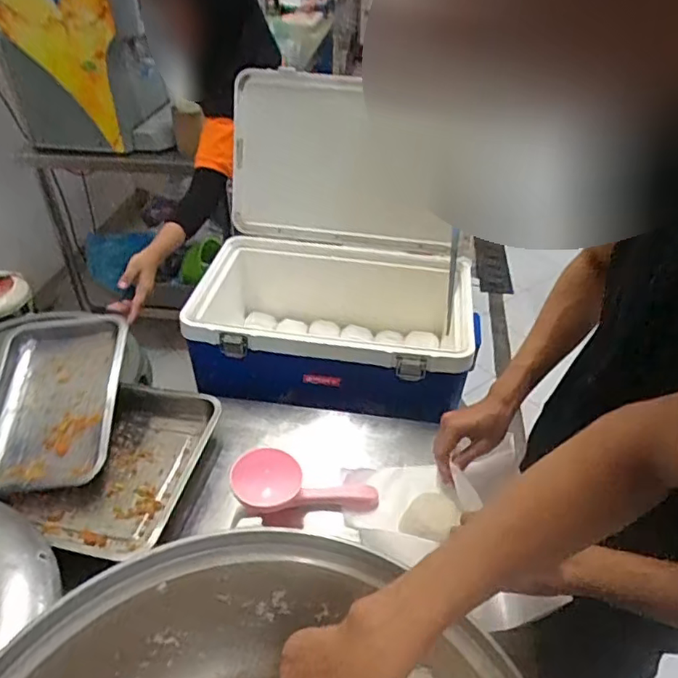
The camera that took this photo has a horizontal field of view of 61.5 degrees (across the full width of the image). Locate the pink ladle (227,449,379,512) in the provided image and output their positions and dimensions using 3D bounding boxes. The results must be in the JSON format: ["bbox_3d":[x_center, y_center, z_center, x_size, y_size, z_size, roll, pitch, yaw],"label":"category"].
[{"bbox_3d":[-0.053,0.211,0.840,0.205,0.052,0.087,3,62,-6],"label":"pink ladle"}]

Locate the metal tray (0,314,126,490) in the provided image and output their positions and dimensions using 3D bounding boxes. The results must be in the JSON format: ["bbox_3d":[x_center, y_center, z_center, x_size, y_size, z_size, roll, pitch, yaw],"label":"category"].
[{"bbox_3d":[-0.464,0.093,0.924,0.200,0.024,0.306,-4,59,-2],"label":"metal tray"}]

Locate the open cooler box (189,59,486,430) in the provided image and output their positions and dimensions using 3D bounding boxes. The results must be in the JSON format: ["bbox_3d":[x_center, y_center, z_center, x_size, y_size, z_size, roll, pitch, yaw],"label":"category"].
[{"bbox_3d":[-0.014,-0.152,1.085,0.544,0.508,0.419,6,39,7],"label":"open cooler box"}]

